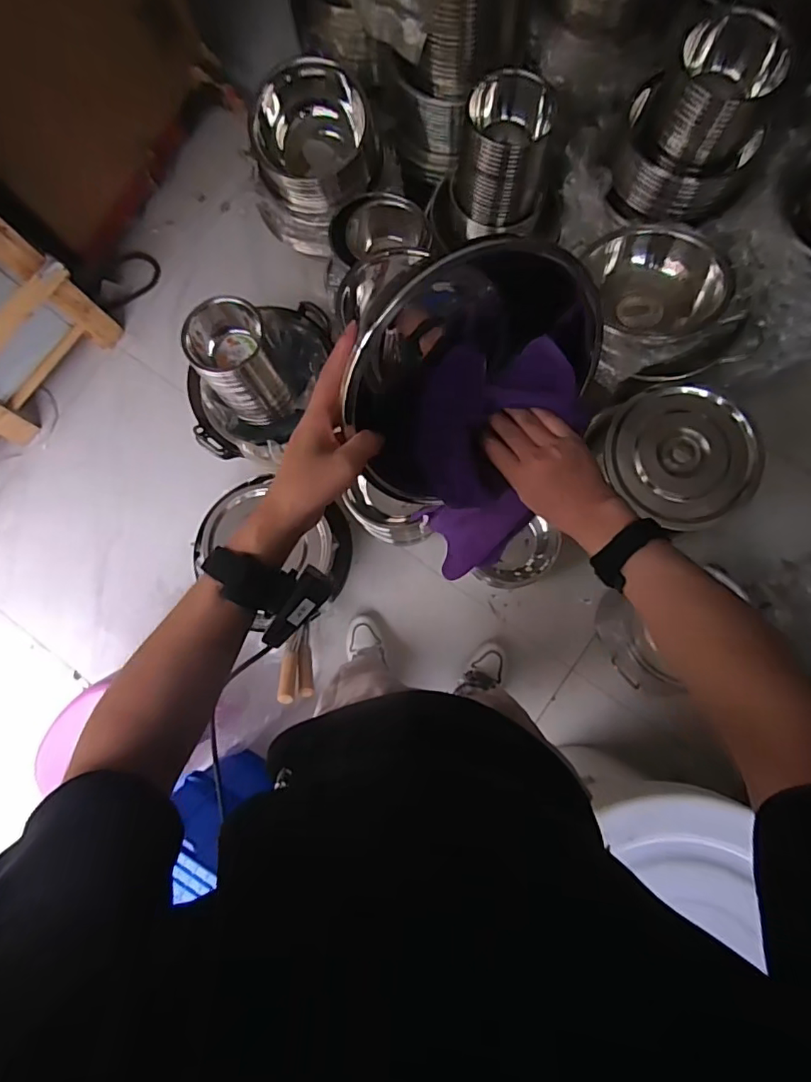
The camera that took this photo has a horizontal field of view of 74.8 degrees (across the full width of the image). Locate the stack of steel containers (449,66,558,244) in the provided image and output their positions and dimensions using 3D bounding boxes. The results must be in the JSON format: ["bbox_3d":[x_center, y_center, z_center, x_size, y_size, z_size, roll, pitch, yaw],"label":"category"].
[{"bbox_3d":[0.210,-0.831,1.159,0.187,0.259,0.152,-6,84,1],"label":"stack of steel containers"}]

